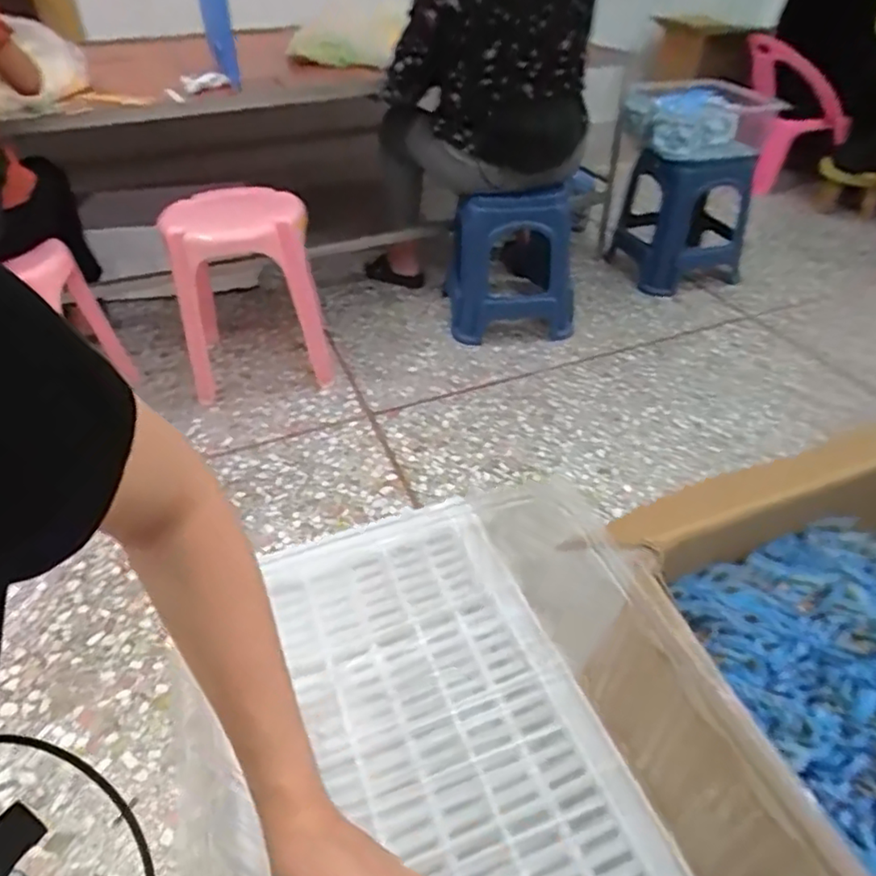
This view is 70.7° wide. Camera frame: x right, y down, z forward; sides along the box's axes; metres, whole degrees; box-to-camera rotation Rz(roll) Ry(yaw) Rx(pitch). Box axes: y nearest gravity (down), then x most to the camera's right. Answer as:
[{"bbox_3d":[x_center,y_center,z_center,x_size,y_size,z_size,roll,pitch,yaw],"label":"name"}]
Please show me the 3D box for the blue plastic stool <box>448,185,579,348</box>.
[{"bbox_3d":[0.201,-0.473,1.683,0.295,0.430,0.240,-7,39,-7],"label":"blue plastic stool"}]

